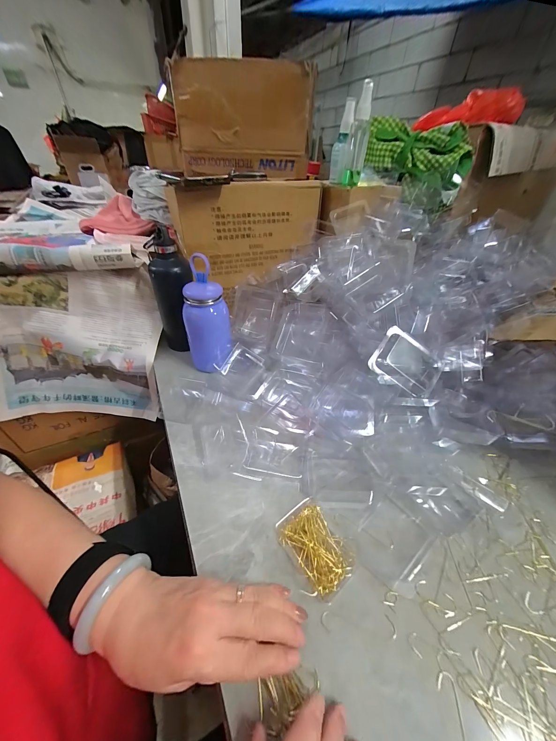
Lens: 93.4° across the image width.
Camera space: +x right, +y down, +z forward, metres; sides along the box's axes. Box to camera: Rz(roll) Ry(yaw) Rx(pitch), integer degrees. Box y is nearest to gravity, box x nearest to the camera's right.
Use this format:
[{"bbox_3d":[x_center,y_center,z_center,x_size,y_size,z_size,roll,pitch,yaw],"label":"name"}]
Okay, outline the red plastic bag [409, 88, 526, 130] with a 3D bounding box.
[{"bbox_3d":[0.393,-0.539,0.550,0.199,0.069,0.059,16,41,15],"label":"red plastic bag"}]

